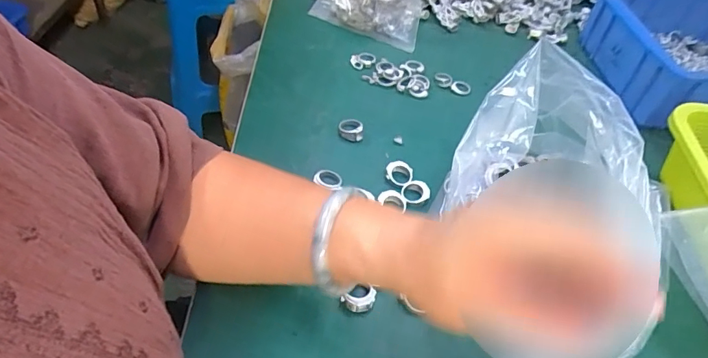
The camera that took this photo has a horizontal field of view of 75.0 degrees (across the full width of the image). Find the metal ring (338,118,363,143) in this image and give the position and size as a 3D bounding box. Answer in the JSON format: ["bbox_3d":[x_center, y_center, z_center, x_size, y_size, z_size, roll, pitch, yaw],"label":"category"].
[{"bbox_3d":[-0.003,-0.050,0.469,0.025,0.014,0.025,4,50,-4],"label":"metal ring"}]

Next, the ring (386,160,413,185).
[{"bbox_3d":[0.043,-0.006,0.440,0.025,0.010,0.023,4,50,-4],"label":"ring"}]

